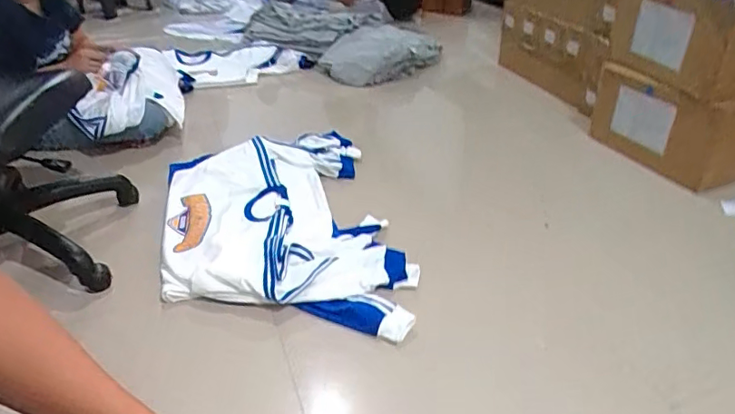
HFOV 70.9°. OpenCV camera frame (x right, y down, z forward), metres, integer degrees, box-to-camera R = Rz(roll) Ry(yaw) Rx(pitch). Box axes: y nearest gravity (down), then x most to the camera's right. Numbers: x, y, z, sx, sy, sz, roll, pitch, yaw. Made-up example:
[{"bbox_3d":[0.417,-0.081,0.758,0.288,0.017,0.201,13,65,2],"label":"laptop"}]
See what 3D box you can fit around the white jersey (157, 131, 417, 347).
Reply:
[{"bbox_3d":[-0.234,0.034,1.325,0.564,0.075,0.869,-9,36,-12],"label":"white jersey"}]

